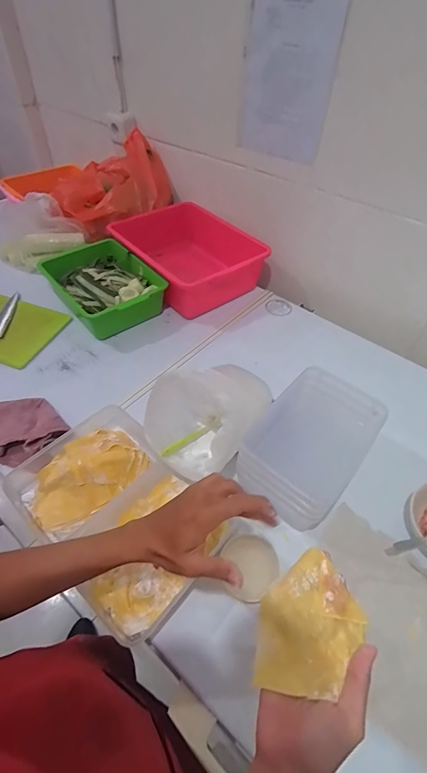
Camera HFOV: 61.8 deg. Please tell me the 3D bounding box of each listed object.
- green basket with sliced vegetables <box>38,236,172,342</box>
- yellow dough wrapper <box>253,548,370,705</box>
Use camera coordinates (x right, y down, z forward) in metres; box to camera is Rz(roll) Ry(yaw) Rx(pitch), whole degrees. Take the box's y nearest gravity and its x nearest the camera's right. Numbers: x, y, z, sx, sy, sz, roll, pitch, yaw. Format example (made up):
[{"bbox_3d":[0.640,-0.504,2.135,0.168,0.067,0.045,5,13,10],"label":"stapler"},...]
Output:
[{"bbox_3d":[-0.283,-0.258,0.952,0.227,0.105,0.299,-34,59,-29],"label":"green basket with sliced vegetables"},{"bbox_3d":[0.085,0.226,0.332,0.115,0.017,0.085,-40,52,-10],"label":"yellow dough wrapper"}]

